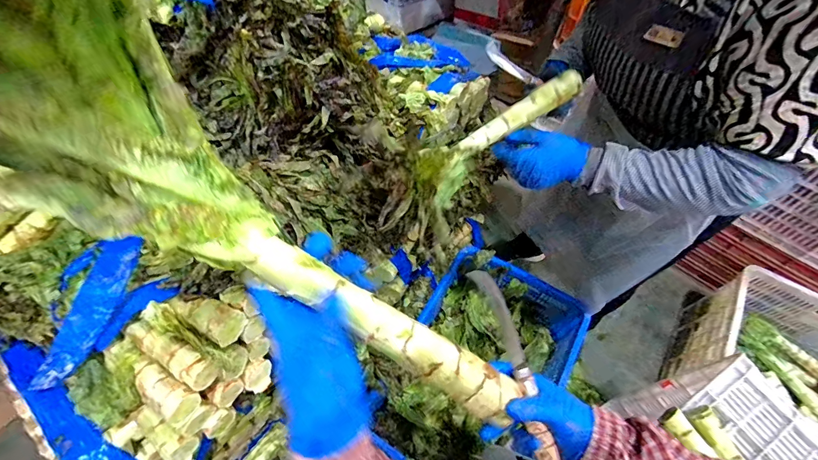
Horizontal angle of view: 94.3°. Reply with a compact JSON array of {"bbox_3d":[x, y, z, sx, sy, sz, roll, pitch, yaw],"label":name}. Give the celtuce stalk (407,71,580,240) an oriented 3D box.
[{"bbox_3d":[0.132,-0.138,0.601,0.093,0.075,0.388,37,63,20],"label":"celtuce stalk"}]

